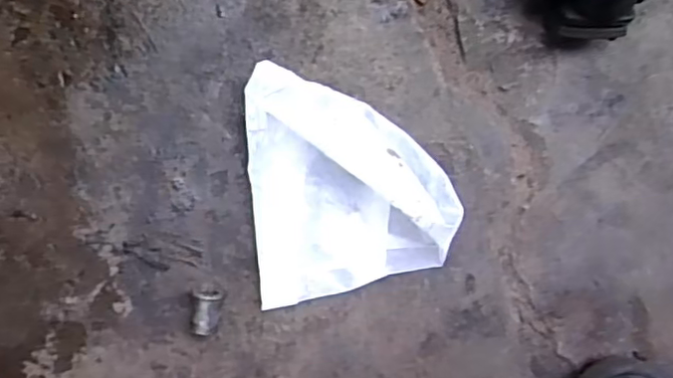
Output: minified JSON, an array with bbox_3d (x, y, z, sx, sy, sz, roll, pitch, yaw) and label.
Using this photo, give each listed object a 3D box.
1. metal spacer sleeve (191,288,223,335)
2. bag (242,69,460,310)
[{"bbox_3d":[-0.096,0.090,0.465,0.019,0.019,0.031,8,91,-5],"label":"metal spacer sleeve"},{"bbox_3d":[0.009,-0.006,0.451,0.139,0.061,0.171,-5,92,-4],"label":"bag"}]

